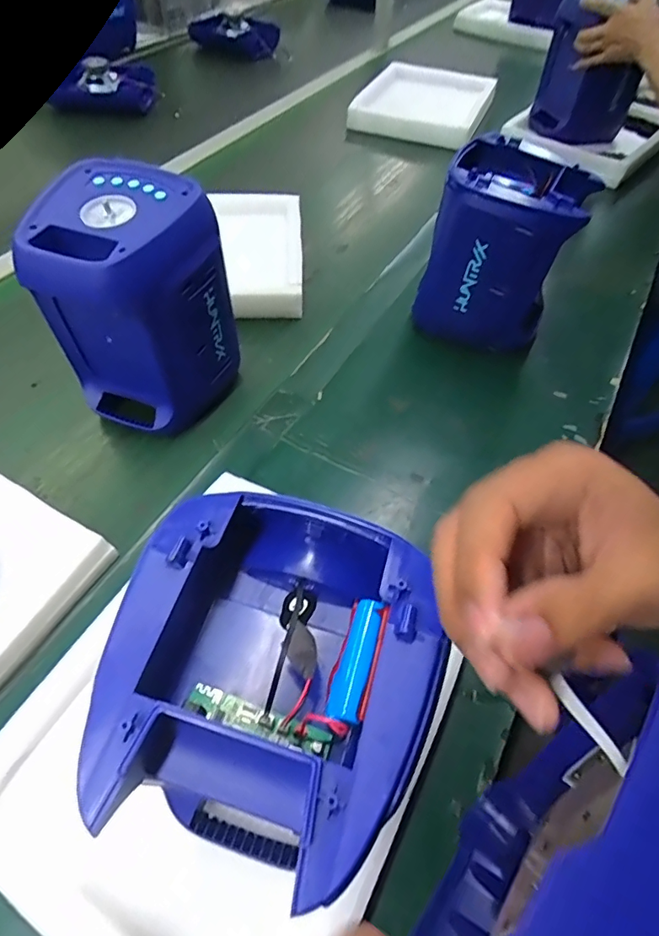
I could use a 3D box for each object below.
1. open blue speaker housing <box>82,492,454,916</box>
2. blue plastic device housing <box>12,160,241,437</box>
[{"bbox_3d":[-0.029,0.102,0.267,0.161,0.062,0.162,12,52,13],"label":"open blue speaker housing"},{"bbox_3d":[-0.208,-0.177,0.576,0.158,0.241,0.167,17,54,10],"label":"blue plastic device housing"}]

